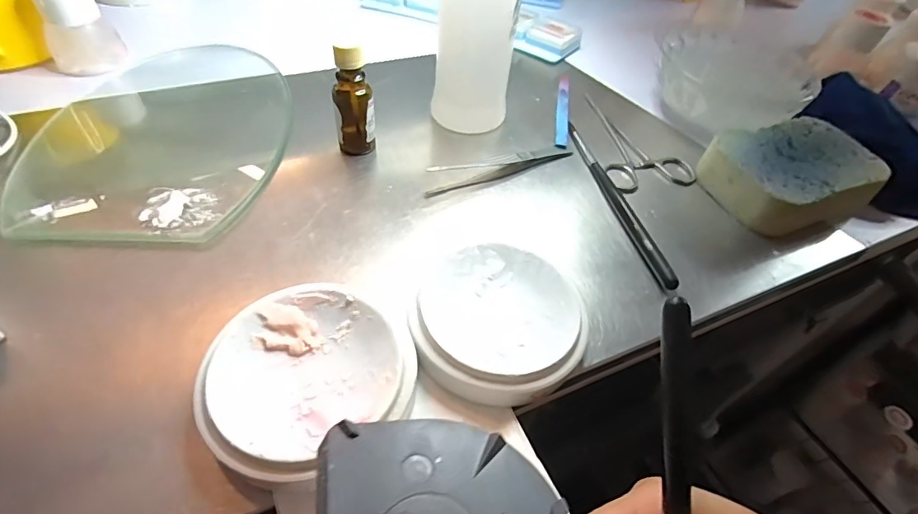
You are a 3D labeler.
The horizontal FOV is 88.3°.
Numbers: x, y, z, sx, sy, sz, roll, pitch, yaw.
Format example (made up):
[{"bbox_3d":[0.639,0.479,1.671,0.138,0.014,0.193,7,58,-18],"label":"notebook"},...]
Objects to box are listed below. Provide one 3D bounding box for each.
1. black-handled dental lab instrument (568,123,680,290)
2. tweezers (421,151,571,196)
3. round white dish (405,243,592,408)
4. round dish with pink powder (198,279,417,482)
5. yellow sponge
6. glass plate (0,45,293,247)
[{"bbox_3d":[0.108,-0.043,0.326,0.009,0.007,0.161,-6,50,-11],"label":"black-handled dental lab instrument"},{"bbox_3d":[0.030,-0.065,0.337,0.116,0.006,0.018,-15,53,-19],"label":"tweezers"},{"bbox_3d":[0.020,0.032,0.242,0.086,0.020,0.084,3,49,-4],"label":"round white dish"},{"bbox_3d":[-0.067,0.053,0.214,0.089,0.022,0.080,-27,57,-27],"label":"round dish with pink powder"},{"bbox_3d":[0.238,-0.059,0.340,0.112,0.035,0.074,-15,53,-19],"label":"yellow sponge"},{"bbox_3d":[-0.202,-0.097,0.338,0.156,0.006,0.233,2,49,-5],"label":"glass plate"}]

